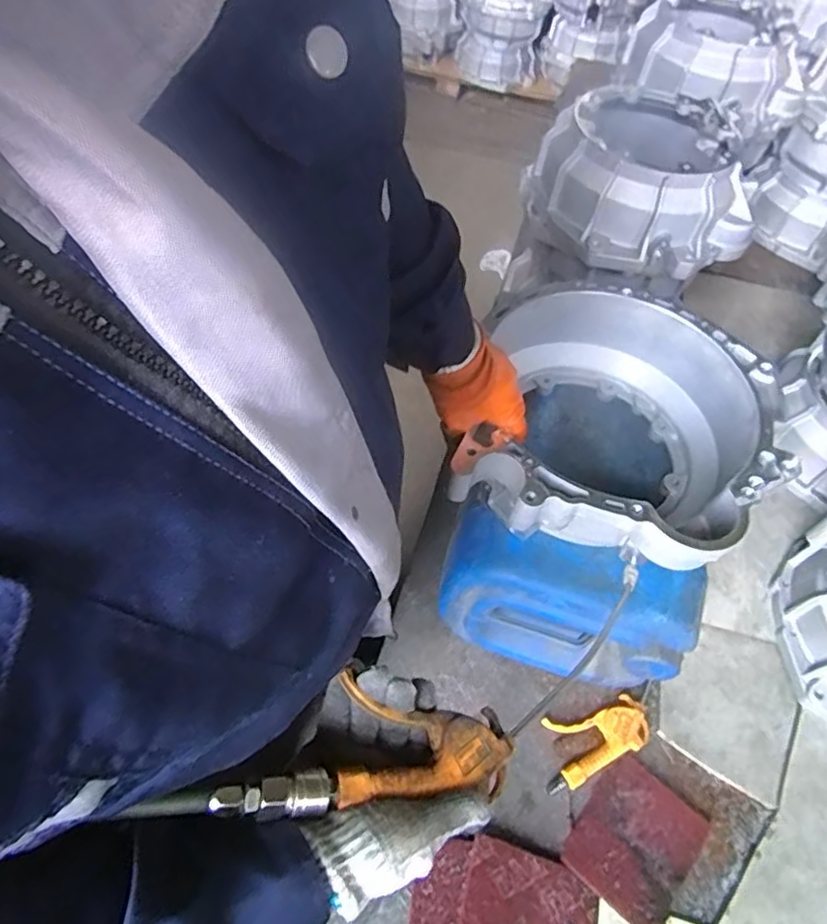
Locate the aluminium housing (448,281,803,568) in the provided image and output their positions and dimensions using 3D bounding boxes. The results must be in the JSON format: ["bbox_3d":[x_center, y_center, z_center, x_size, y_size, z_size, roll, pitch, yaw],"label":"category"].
[{"bbox_3d":[0.227,-0.042,0.690,0.294,0.123,0.347,15,56,5],"label":"aluminium housing"}]

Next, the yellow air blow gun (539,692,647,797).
[{"bbox_3d":[0.230,0.353,0.781,0.146,0.021,0.081,-11,58,-12],"label":"yellow air blow gun"}]

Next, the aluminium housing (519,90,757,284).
[{"bbox_3d":[0.350,-0.434,0.974,0.315,0.159,0.314,2,56,-4],"label":"aluminium housing"}]

